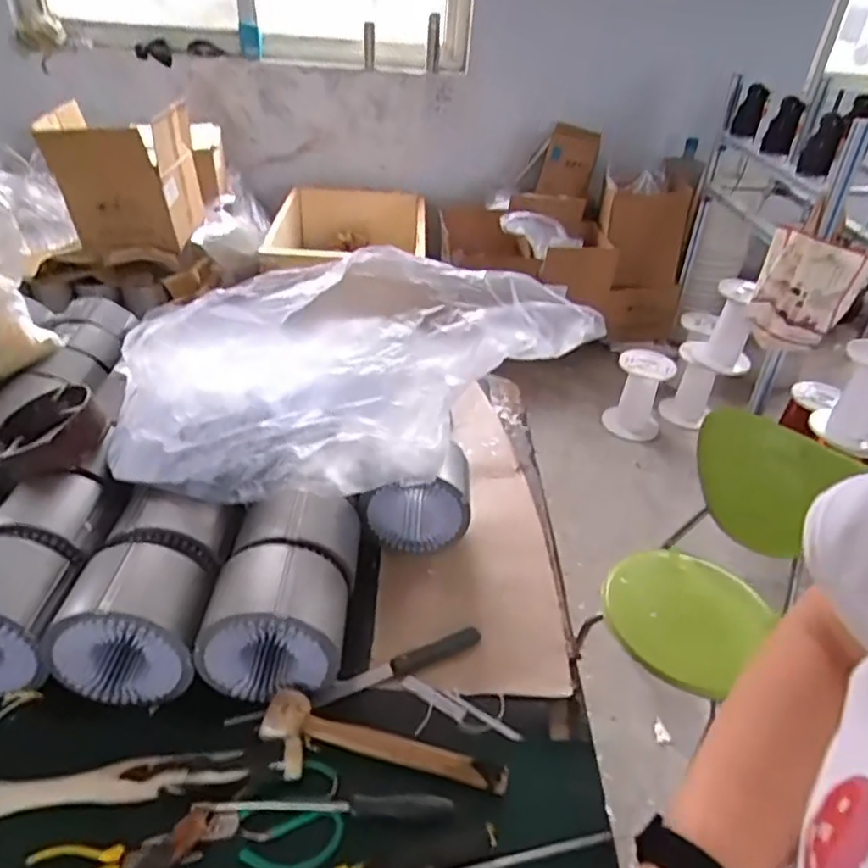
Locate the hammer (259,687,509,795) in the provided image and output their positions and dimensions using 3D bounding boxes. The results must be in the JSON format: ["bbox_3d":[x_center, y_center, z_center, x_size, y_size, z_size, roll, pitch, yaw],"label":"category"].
[{"bbox_3d":[-0.058,0.340,0.667,0.258,0.023,0.078,15,37,12],"label":"hammer"}]

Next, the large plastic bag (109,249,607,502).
[{"bbox_3d":[-0.117,-0.104,0.853,0.642,0.238,0.284,-17,39,1],"label":"large plastic bag"}]

